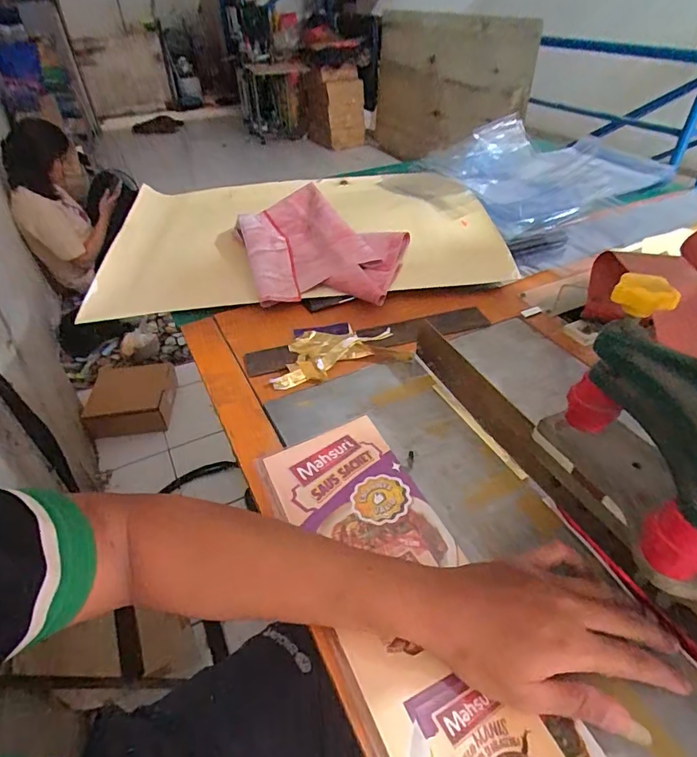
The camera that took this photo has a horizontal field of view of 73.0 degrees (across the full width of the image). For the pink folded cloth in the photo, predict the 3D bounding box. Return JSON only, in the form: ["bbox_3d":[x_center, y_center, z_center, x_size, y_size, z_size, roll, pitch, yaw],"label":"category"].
[{"bbox_3d":[-0.046,-0.217,0.785,0.270,0.079,0.330,-9,41,-7],"label":"pink folded cloth"}]

